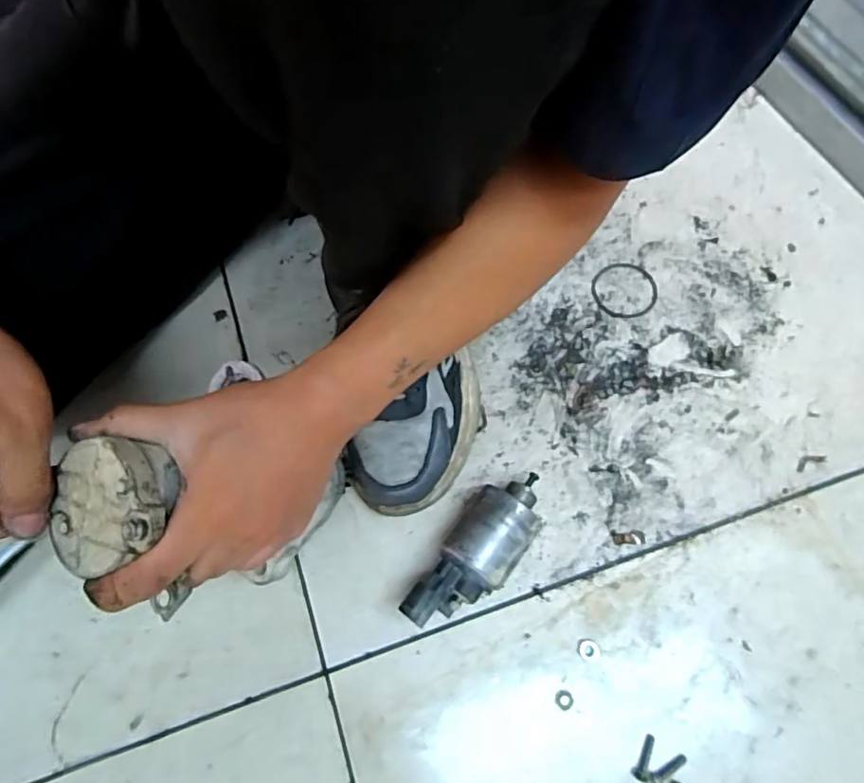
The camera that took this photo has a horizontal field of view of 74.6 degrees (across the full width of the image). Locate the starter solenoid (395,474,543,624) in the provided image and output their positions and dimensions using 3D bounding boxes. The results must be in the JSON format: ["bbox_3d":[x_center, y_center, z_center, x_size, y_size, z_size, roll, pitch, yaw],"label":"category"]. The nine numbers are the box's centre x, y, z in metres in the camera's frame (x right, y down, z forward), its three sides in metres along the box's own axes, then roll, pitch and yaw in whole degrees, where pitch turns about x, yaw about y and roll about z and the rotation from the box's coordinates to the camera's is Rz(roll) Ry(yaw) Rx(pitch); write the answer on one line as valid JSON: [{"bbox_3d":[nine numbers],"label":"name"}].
[{"bbox_3d":[0.036,0.117,0.418,0.053,0.052,0.134,35,75,13],"label":"starter solenoid"}]

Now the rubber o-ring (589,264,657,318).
[{"bbox_3d":[0.177,-0.094,0.522,0.059,0.004,0.057,0,70,1],"label":"rubber o-ring"}]

